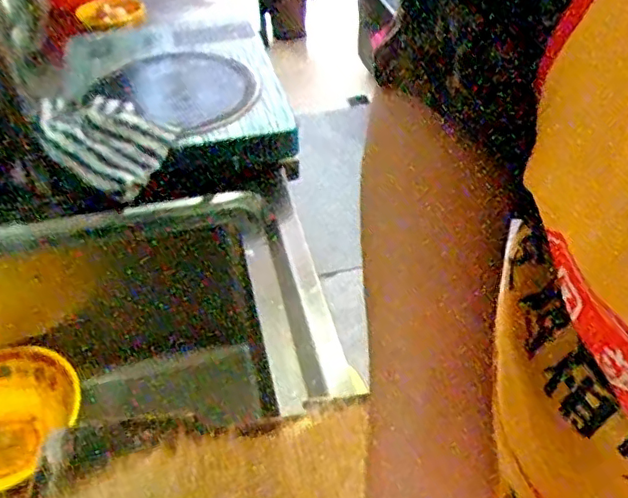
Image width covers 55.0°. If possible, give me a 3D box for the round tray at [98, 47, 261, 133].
[{"bbox_3d":[-0.156,-0.206,0.752,0.164,0.022,0.181,23,48,-2],"label":"round tray"}]

